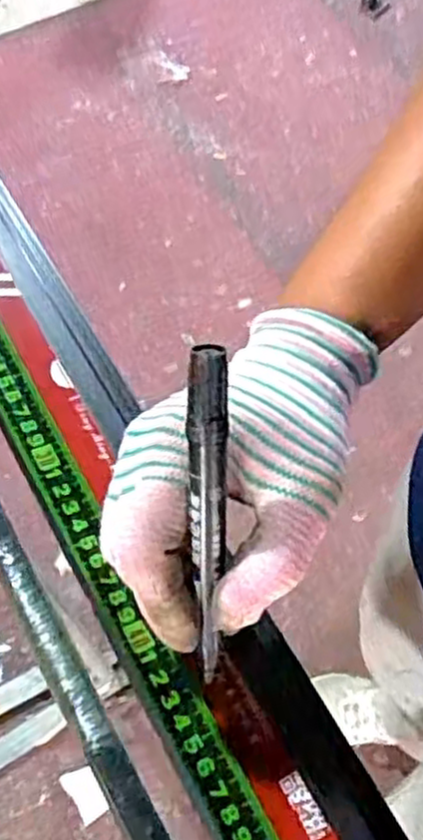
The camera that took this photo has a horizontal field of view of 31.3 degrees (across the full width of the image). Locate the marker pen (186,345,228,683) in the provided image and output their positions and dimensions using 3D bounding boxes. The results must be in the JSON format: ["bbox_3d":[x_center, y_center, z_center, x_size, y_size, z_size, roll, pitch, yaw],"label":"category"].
[{"bbox_3d":[-0.001,0.037,0.278,0.013,0.127,0.007,0,18,1],"label":"marker pen"}]

